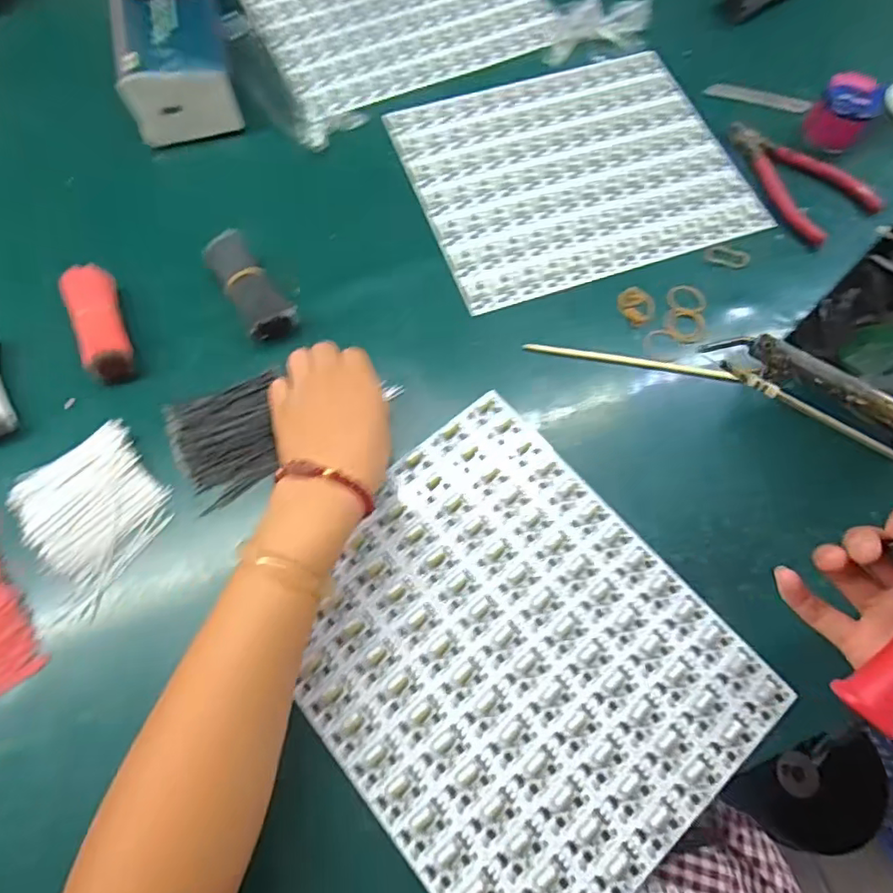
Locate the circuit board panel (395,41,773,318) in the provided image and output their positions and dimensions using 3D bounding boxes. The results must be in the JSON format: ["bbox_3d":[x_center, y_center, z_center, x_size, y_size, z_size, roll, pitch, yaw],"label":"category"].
[{"bbox_3d":[0.118,-0.261,0.547,0.291,0.009,0.240,-17,70,-9],"label":"circuit board panel"}]

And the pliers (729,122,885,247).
[{"bbox_3d":[0.323,-0.257,0.544,0.085,0.017,0.146,-30,73,-13],"label":"pliers"}]

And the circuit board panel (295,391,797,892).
[{"bbox_3d":[0.039,0.131,0.382,0.242,0.008,0.283,-38,74,-15],"label":"circuit board panel"}]

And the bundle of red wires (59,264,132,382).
[{"bbox_3d":[-0.273,-0.095,0.458,0.040,0.034,0.095,-20,70,-10],"label":"bundle of red wires"}]

